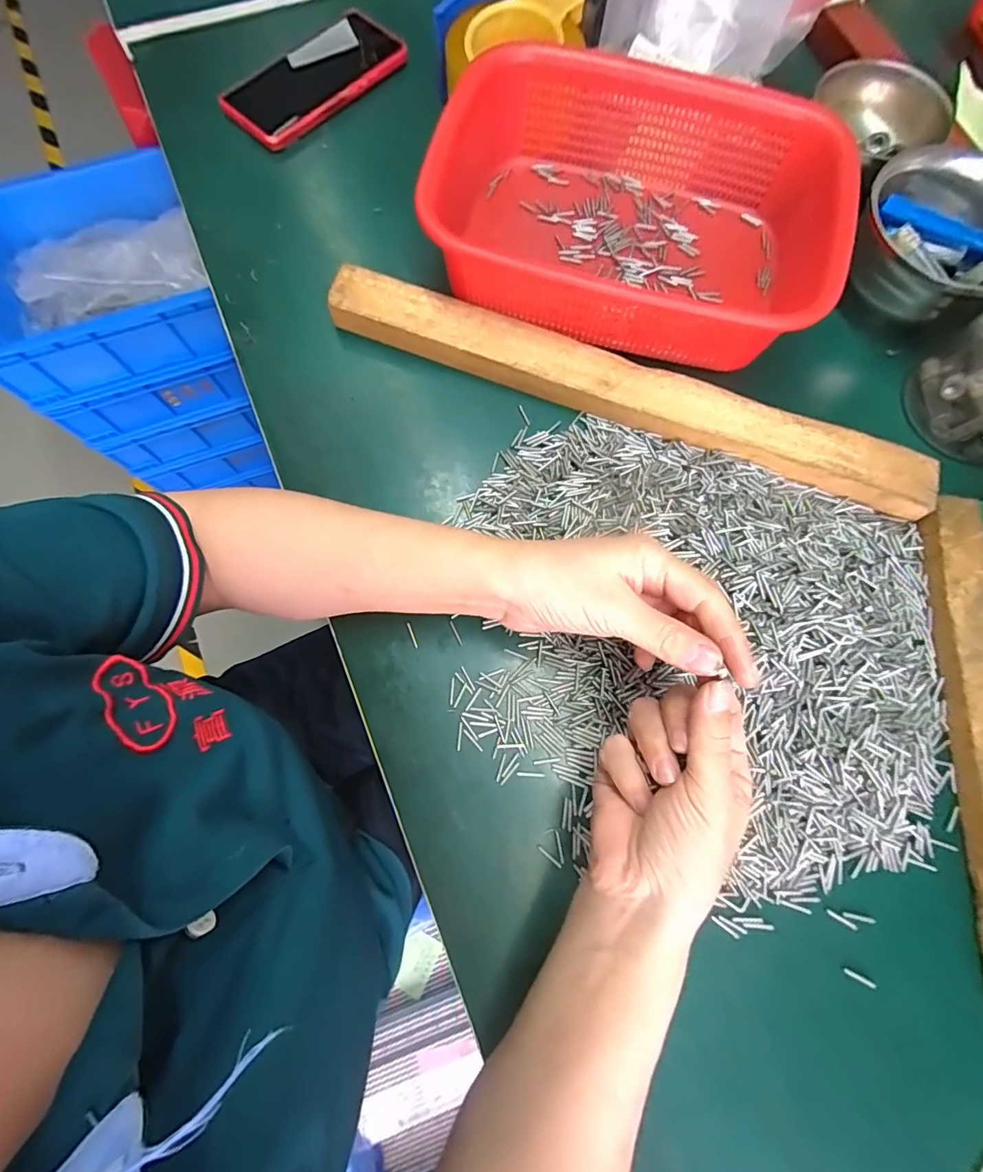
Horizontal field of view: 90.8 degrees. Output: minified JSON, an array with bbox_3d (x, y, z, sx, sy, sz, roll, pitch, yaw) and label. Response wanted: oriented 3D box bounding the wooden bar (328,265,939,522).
[{"bbox_3d":[0.094,-0.145,0.348,0.439,0.021,0.044,21,79,6],"label":"wooden bar"}]

